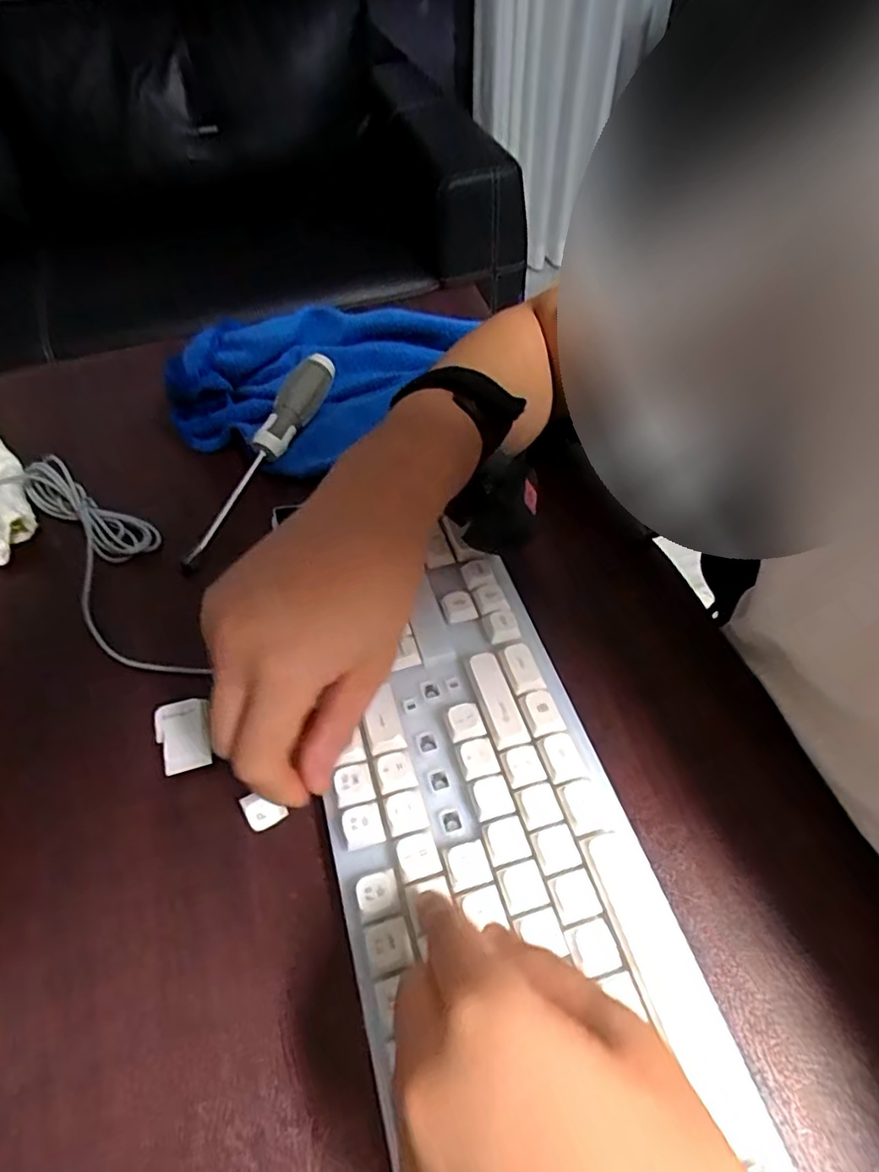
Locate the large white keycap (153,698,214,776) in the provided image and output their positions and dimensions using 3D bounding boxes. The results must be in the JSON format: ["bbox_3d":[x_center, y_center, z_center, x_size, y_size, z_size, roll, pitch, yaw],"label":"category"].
[{"bbox_3d":[-0.128,0.076,0.305,0.025,0.014,0.034,-16,55,-11],"label":"large white keycap"}]

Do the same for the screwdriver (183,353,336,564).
[{"bbox_3d":[-0.119,-0.089,0.406,0.020,0.018,0.171,22,71,16],"label":"screwdriver"}]

